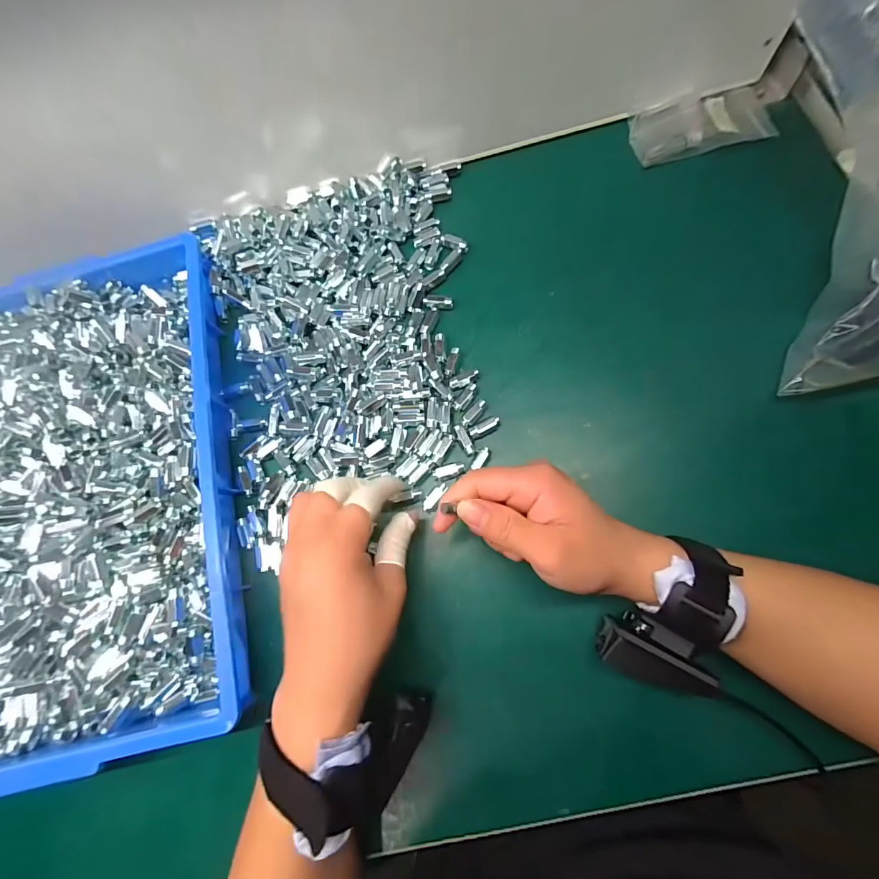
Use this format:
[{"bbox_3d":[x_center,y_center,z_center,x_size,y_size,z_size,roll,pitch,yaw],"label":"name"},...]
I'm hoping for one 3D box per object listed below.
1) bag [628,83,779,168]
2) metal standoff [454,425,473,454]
[{"bbox_3d":[0.256,-0.309,0.397,0.124,0.028,0.071,-9,78,-2],"label":"bag"},{"bbox_3d":[0.021,-0.001,0.342,0.008,0.007,0.027,-24,75,0],"label":"metal standoff"}]

